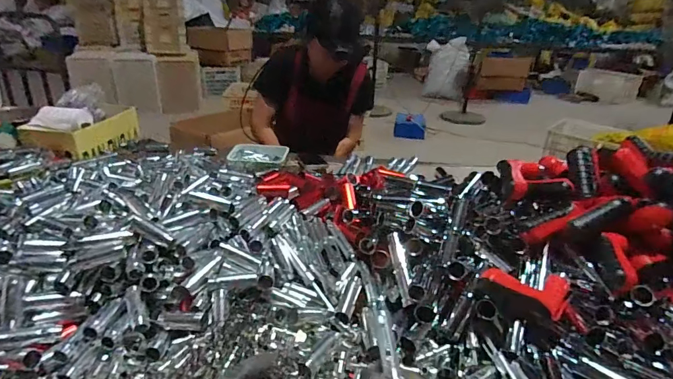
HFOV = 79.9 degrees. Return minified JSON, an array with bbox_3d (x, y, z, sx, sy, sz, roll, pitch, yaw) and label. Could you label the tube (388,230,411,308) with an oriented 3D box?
[{"bbox_3d":[0.102,0.123,0.639,0.021,0.015,0.125,-2,53,-6],"label":"tube"}]

